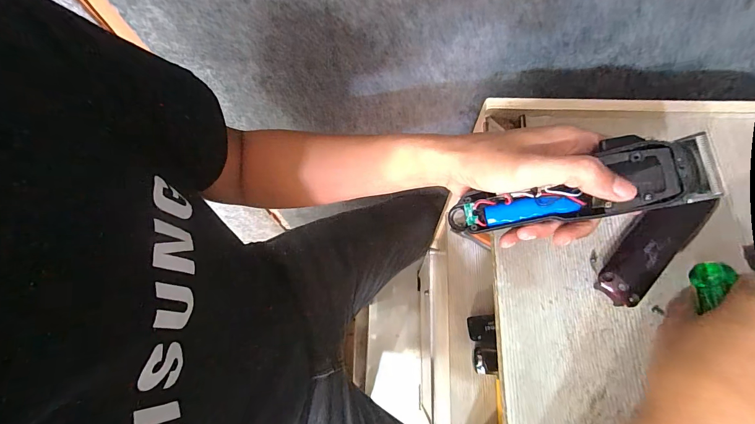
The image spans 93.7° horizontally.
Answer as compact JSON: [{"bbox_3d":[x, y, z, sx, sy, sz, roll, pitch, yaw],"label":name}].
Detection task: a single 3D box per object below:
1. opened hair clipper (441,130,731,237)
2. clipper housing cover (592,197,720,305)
[{"bbox_3d":[0.142,-0.014,0.269,0.176,0.028,0.048,-14,67,26],"label":"opened hair clipper"},{"bbox_3d":[0.228,0.028,0.292,0.116,0.021,0.039,-41,74,-13],"label":"clipper housing cover"}]

